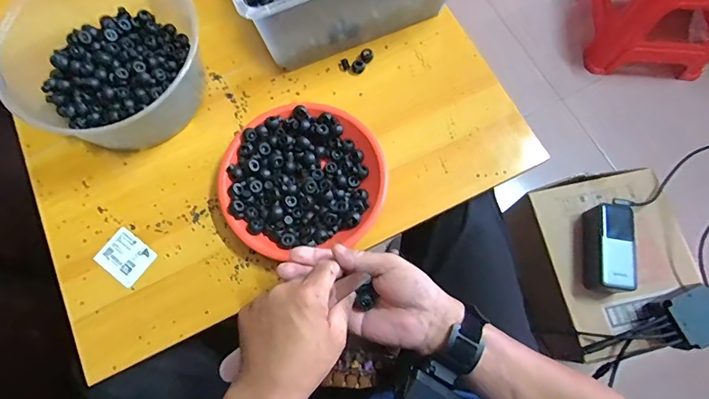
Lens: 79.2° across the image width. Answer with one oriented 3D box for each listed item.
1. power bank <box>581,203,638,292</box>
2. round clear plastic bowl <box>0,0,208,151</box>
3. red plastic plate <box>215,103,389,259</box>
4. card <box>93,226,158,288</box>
[{"bbox_3d":[0.403,0.076,0.681,0.058,0.064,0.136,6,72,2],"label":"power bank"},{"bbox_3d":[-0.317,-0.181,0.541,0.224,0.110,0.230,0,72,0],"label":"round clear plastic bowl"},{"bbox_3d":[-0.063,-0.026,0.527,0.198,0.031,0.177,-11,72,-3],"label":"red plastic plate"},{"bbox_3d":[-0.277,0.069,0.520,0.062,0.005,0.051,36,76,11],"label":"card"}]

